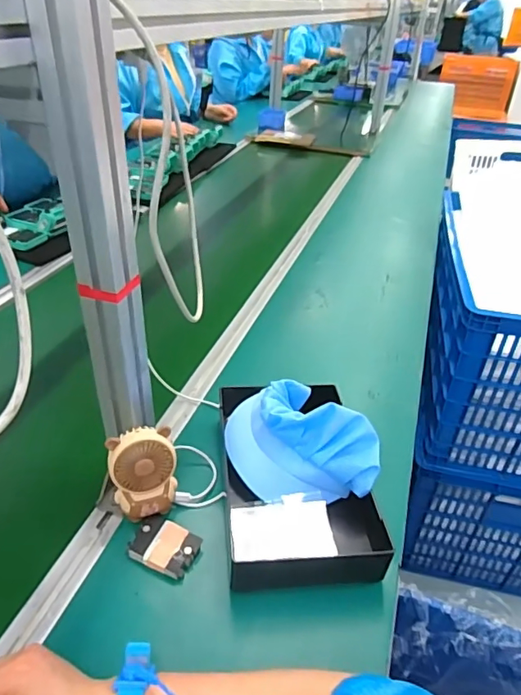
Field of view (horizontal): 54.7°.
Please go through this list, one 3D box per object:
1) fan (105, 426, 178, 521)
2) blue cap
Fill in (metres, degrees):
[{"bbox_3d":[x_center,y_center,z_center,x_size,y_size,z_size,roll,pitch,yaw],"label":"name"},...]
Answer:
[{"bbox_3d":[-0.125,0.140,0.547,0.066,0.100,0.046,-7,37,-14],"label":"fan"},{"bbox_3d":[0.047,0.112,0.617,0.175,0.095,0.146,2,36,-1],"label":"blue cap"}]

